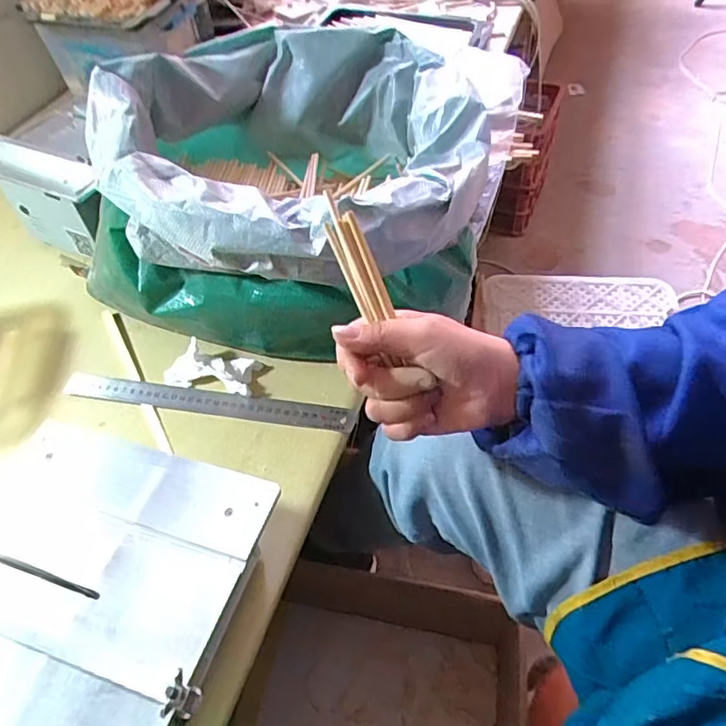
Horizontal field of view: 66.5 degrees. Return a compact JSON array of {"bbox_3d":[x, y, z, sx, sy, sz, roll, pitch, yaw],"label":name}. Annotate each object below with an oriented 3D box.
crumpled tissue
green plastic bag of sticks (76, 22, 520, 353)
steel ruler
[{"bbox_3d":[-0.167,0.003,0.612,0.102,0.030,0.048,9,52,12],"label":"crumpled tissue"},{"bbox_3d":[-0.063,-0.177,0.617,0.381,0.239,0.320,16,54,17],"label":"green plastic bag of sticks"},{"bbox_3d":[-0.171,0.041,0.601,0.328,0.006,0.030,7,59,10],"label":"steel ruler"}]

